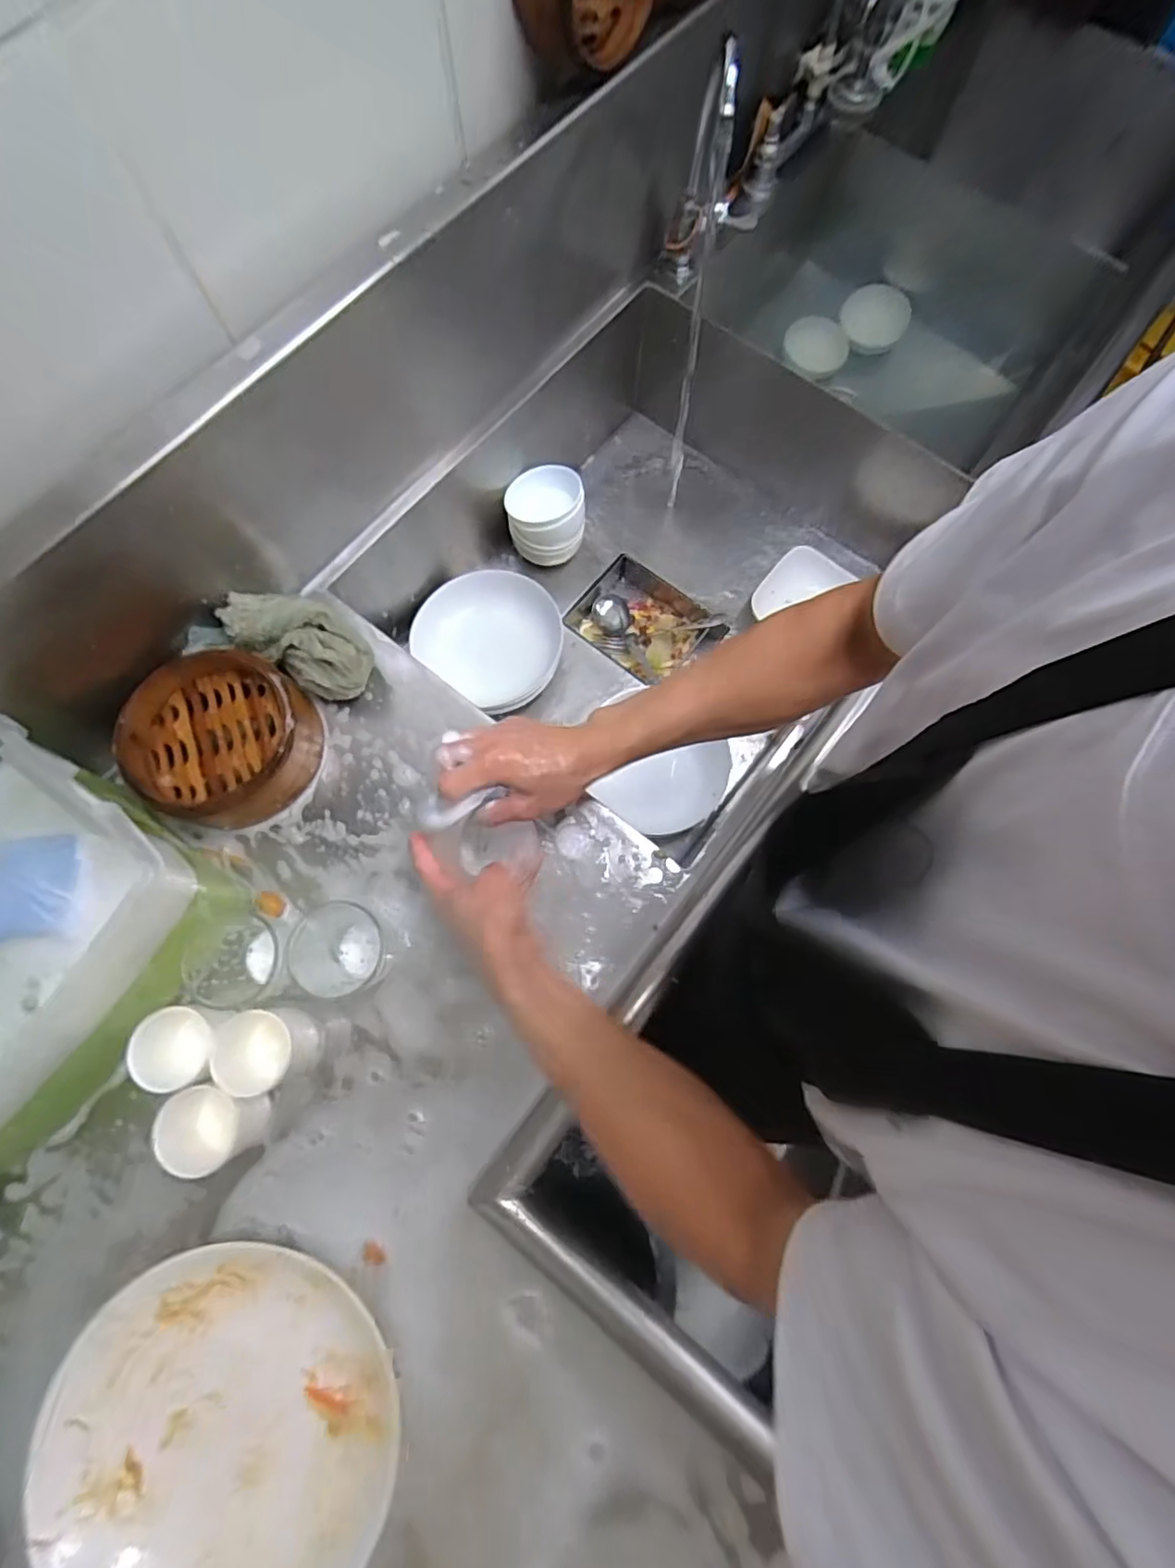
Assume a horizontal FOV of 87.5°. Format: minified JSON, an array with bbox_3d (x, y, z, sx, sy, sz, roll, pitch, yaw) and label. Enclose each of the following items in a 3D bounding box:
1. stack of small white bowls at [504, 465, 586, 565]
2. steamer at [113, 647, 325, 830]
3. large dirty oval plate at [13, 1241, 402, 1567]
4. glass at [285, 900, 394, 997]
[{"bbox_3d":[-0.061,-0.372,0.873,0.107,0.110,0.099,-8,75,-3],"label":"stack of small white bowls"},{"bbox_3d":[-0.349,-0.045,0.593,0.157,0.079,0.161,0,74,-1],"label":"steamer"},{"bbox_3d":[-0.274,0.495,0.463,0.265,0.036,0.262,27,76,6],"label":"large dirty oval plate"},{"bbox_3d":[-0.220,0.148,0.542,0.072,0.073,0.070,0,74,-1],"label":"glass"}]

